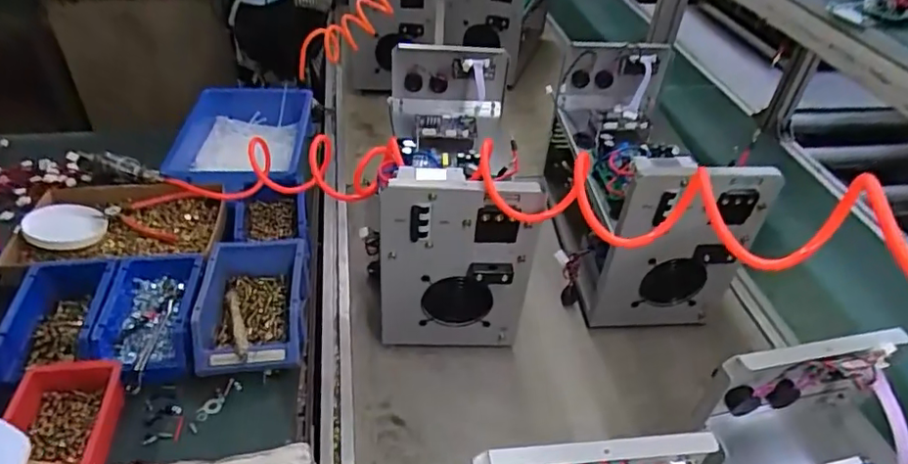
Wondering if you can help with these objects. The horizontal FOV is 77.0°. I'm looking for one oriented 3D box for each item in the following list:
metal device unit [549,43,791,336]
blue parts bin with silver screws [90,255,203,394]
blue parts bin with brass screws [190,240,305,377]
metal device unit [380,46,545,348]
[{"bbox_3d":[0.264,-0.072,0.869,0.195,0.292,0.361,0,41,-4],"label":"metal device unit"},{"bbox_3d":[-0.383,0.116,0.725,0.112,0.069,0.177,-5,42,-10],"label":"blue parts bin with silver screws"},{"bbox_3d":[-0.264,0.098,0.749,0.132,0.074,0.182,-4,42,-9],"label":"blue parts bin with brass screws"},{"bbox_3d":[-0.008,-0.059,0.836,0.173,0.287,0.388,1,41,-4],"label":"metal device unit"}]

